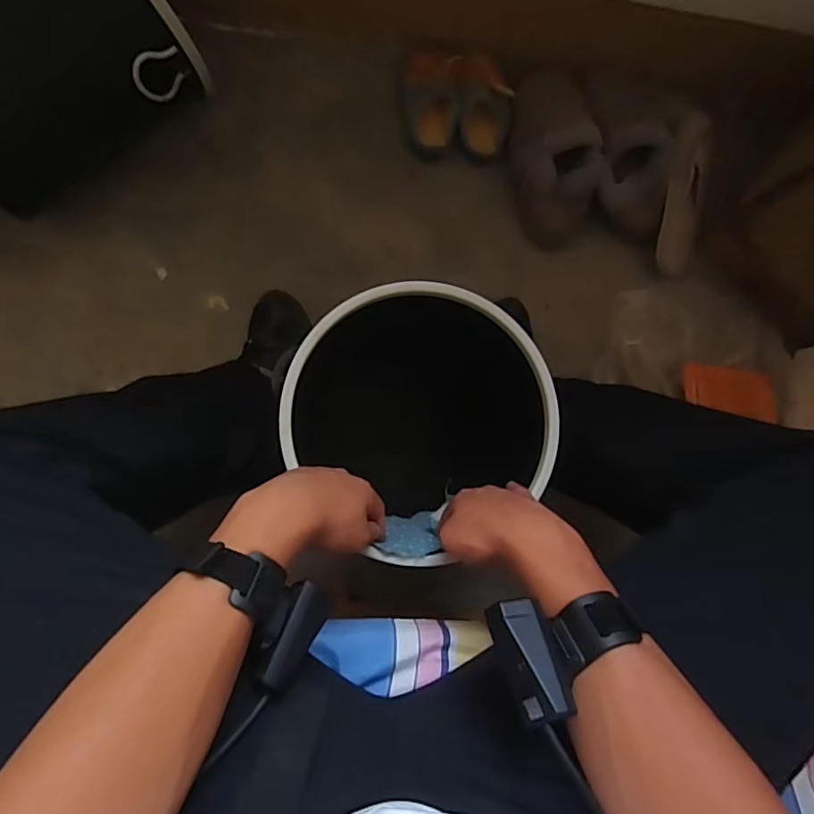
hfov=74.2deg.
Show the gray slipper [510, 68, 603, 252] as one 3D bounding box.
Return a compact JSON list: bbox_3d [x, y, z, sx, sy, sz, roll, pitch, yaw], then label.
[{"bbox_3d":[0.224,-0.389,0.825,0.124,0.066,0.272,-6,86,-8],"label":"gray slipper"}]

